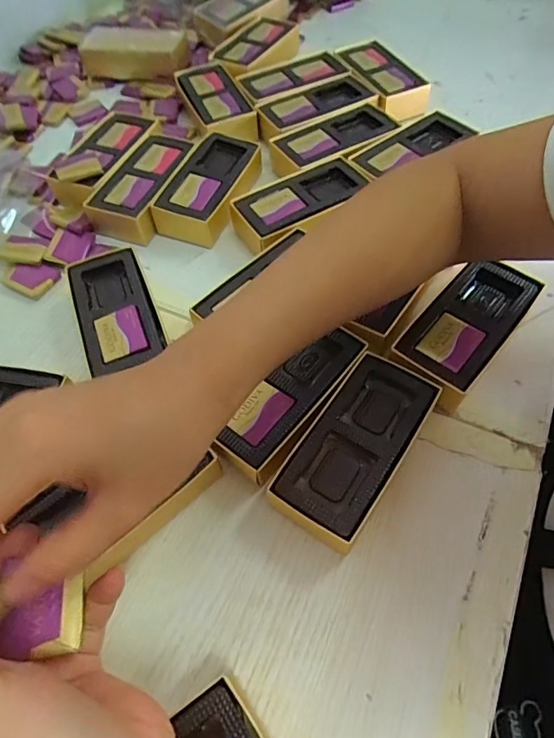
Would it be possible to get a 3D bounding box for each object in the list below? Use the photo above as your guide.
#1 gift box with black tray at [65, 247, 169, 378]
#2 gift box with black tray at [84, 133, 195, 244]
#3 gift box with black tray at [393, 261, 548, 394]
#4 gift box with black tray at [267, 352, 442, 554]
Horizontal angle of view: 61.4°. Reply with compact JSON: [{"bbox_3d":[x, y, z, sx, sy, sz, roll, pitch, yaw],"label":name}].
[{"bbox_3d":[-0.119,-0.039,0.354,0.055,0.033,0.109,-21,60,-10],"label":"gift box with black tray"},{"bbox_3d":[-0.122,-0.171,0.435,0.054,0.033,0.111,16,61,12],"label":"gift box with black tray"},{"bbox_3d":[0.131,-0.029,0.330,0.054,0.034,0.107,36,66,22],"label":"gift box with black tray"},{"bbox_3d":[0.048,0.050,0.290,0.054,0.034,0.119,30,64,19],"label":"gift box with black tray"}]

